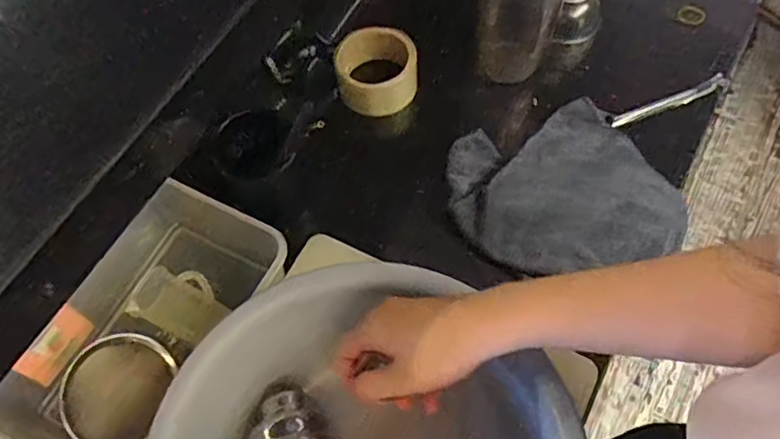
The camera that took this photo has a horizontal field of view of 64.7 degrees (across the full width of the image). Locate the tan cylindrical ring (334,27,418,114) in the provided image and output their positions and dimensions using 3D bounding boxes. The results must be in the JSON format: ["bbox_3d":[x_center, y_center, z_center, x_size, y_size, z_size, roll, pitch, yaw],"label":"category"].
[{"bbox_3d":[-0.012,-0.163,0.680,0.091,0.056,0.088,2,64,4],"label":"tan cylindrical ring"}]

